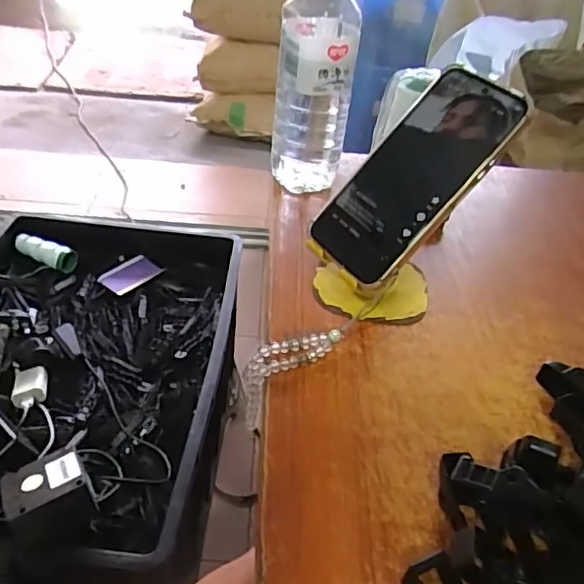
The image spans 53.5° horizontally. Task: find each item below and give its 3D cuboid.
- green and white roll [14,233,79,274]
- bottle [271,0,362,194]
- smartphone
[{"bbox_3d":[-0.416,-0.067,0.979,0.108,0.034,0.036,17,41,13],"label":"green and white roll"},{"bbox_3d":[0.020,-0.190,0.533,0.069,0.208,0.072,8,39,1],"label":"bottle"},{"bbox_3d":[0.088,-0.084,0.417,0.165,0.009,0.080,-48,54,6],"label":"smartphone"}]

